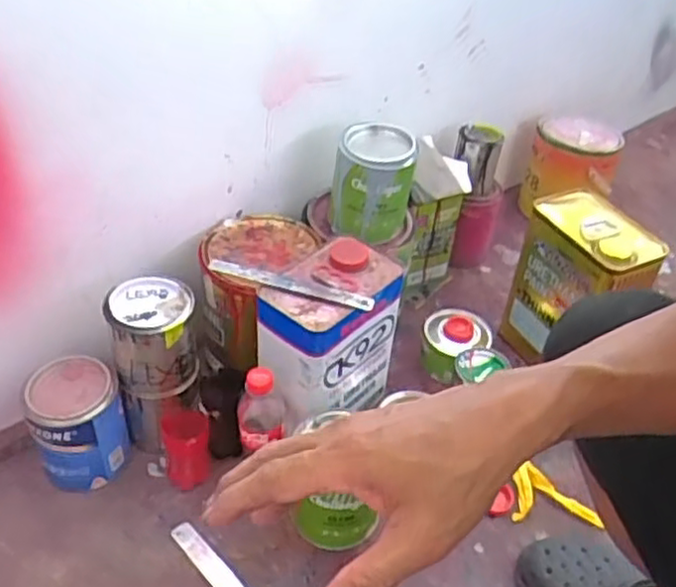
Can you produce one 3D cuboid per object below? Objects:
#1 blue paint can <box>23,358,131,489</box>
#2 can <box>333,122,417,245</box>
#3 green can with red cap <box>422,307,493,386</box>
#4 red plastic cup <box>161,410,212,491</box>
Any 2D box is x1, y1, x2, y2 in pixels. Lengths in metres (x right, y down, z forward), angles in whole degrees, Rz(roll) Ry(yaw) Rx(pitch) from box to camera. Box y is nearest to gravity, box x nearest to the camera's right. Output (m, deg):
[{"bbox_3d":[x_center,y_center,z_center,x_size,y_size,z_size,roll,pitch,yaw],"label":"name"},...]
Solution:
[{"bbox_3d":[-0.308,0.158,0.856,0.099,0.128,0.092,3,41,-2],"label":"blue paint can"},{"bbox_3d":[0.046,-0.146,0.968,0.106,0.131,0.101,3,41,-2],"label":"can"},{"bbox_3d":[0.172,0.075,1.046,0.102,0.063,0.096,3,41,-2],"label":"green can with red cap"},{"bbox_3d":[-0.181,0.185,0.865,0.052,0.104,0.052,3,41,-2],"label":"red plastic cup"}]

